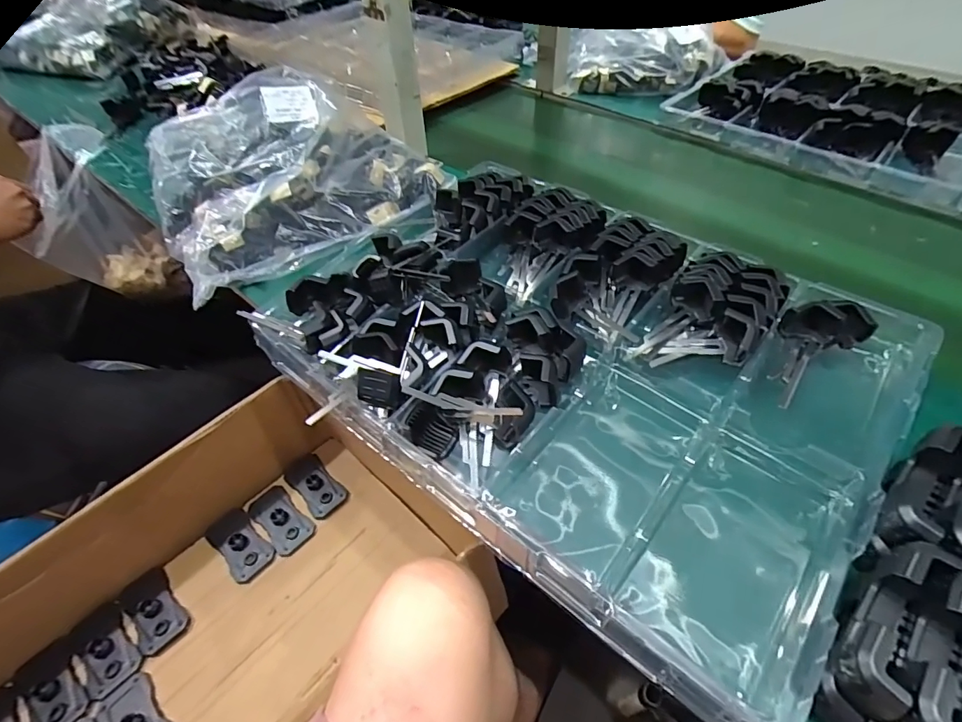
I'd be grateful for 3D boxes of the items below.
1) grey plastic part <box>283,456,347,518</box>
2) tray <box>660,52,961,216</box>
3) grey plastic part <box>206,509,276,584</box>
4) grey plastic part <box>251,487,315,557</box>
[{"bbox_3d":[-0.267,0.193,0.752,0.057,0.021,0.117,-38,58,-26],"label":"grey plastic part"},{"bbox_3d":[0.570,-0.358,0.705,0.496,0.058,0.345,33,58,27],"label":"tray"},{"bbox_3d":[-0.356,0.265,0.692,0.113,0.012,0.059,34,59,27],"label":"grey plastic part"},{"bbox_3d":[-0.305,0.238,0.717,0.110,0.011,0.058,34,59,27],"label":"grey plastic part"}]

